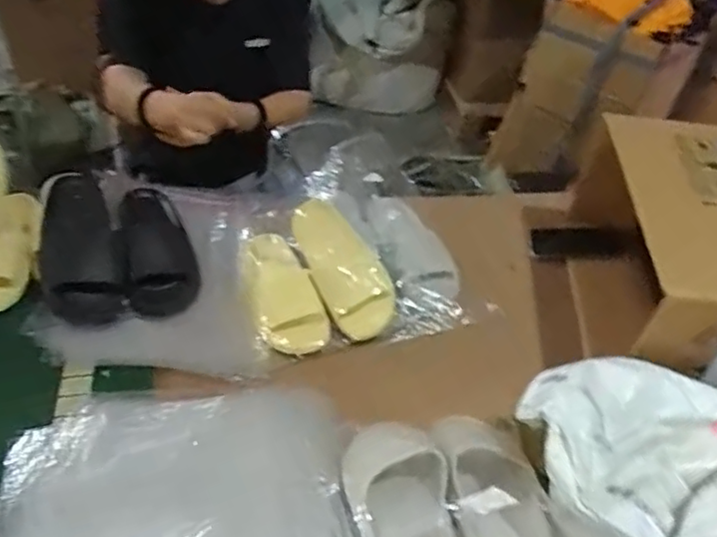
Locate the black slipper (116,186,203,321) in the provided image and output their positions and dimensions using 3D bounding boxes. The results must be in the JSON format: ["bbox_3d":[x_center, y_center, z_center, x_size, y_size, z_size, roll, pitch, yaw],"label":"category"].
[{"bbox_3d":[-0.323,-0.032,1.016,0.106,0.065,0.249,-12,47,-19],"label":"black slipper"}]

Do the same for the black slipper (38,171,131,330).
[{"bbox_3d":[-0.452,-0.043,1.029,0.118,0.054,0.359,-14,48,-21],"label":"black slipper"}]

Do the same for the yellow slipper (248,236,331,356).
[{"bbox_3d":[-0.124,0.034,0.986,0.095,0.051,0.229,-15,48,-22],"label":"yellow slipper"}]

